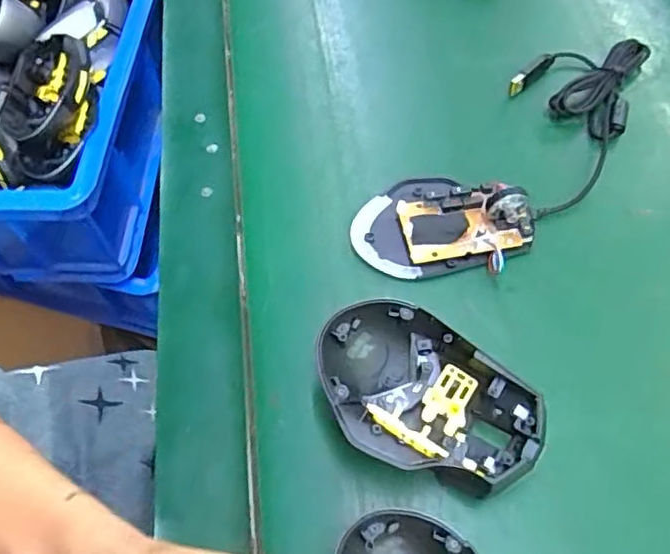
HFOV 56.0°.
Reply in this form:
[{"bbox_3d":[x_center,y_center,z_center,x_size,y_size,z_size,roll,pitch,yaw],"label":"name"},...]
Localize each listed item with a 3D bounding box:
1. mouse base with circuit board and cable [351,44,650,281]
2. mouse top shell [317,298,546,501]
[{"bbox_3d":[0.128,-0.087,0.424,0.263,0.031,0.091,-40,67,-20],"label":"mouse base with circuit board and cable"},{"bbox_3d":[0.045,0.065,0.325,0.116,0.043,0.073,23,63,14],"label":"mouse top shell"}]

